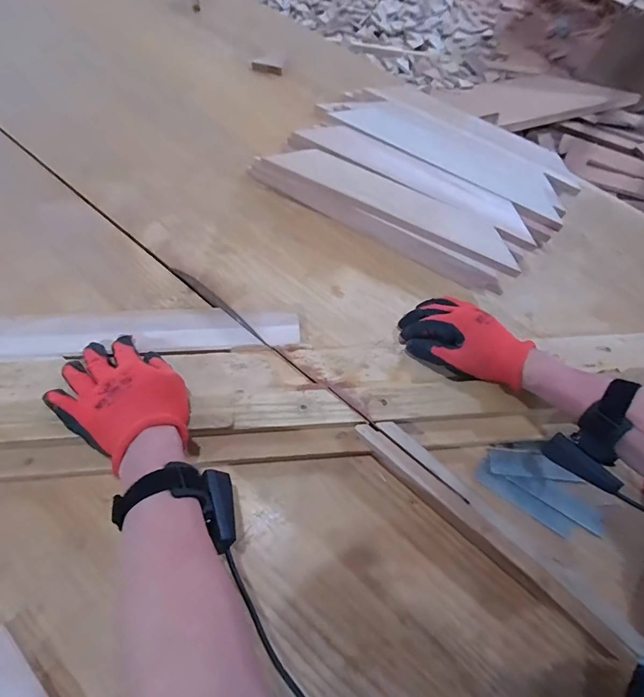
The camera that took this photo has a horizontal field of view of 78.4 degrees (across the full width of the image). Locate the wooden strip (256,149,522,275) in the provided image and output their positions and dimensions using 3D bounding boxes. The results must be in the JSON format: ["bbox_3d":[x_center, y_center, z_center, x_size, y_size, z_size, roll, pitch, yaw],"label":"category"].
[{"bbox_3d":[0.100,-0.210,0.560,0.372,0.018,0.064,26,67,13],"label":"wooden strip"}]

